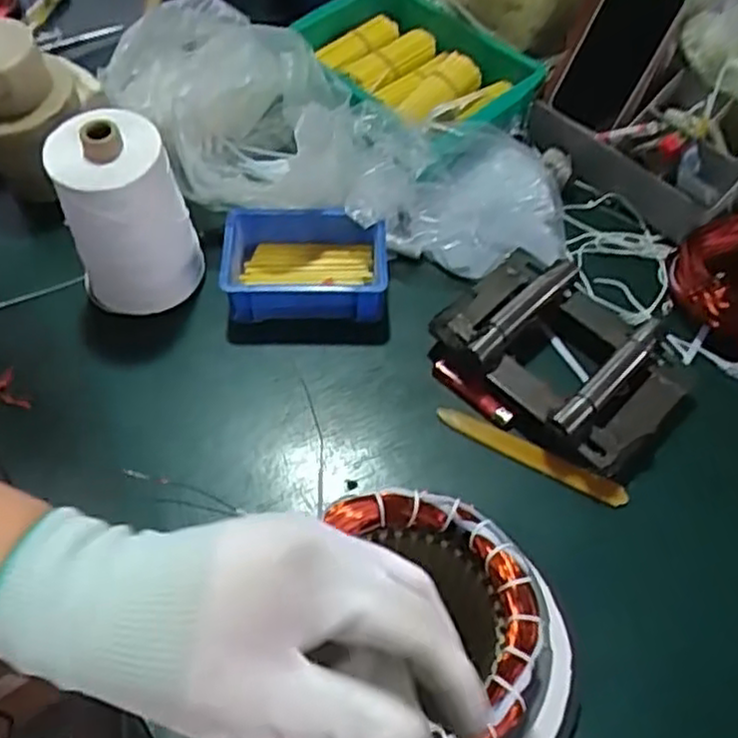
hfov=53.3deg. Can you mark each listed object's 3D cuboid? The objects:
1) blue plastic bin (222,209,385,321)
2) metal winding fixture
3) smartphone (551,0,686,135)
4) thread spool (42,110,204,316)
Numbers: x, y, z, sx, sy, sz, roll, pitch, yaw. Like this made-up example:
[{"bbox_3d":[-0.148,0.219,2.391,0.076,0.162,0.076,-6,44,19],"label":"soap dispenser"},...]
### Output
[{"bbox_3d":[-0.056,-0.090,0.658,0.138,0.055,0.089,0,59,0],"label":"blue plastic bin"},{"bbox_3d":[0.163,-0.008,0.617,0.146,0.049,0.199,-40,67,-22],"label":"metal winding fixture"},{"bbox_3d":[0.231,-0.297,0.691,0.067,0.136,0.010,33,34,16],"label":"smartphone"},{"bbox_3d":[-0.199,-0.122,0.611,0.086,0.172,0.079,0,59,0],"label":"thread spool"}]

